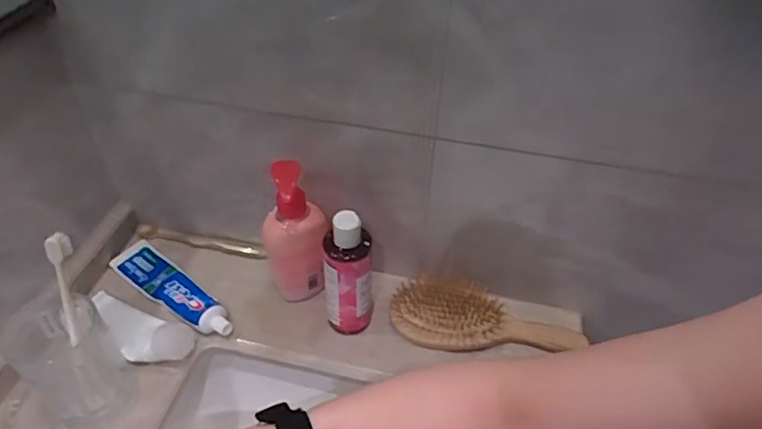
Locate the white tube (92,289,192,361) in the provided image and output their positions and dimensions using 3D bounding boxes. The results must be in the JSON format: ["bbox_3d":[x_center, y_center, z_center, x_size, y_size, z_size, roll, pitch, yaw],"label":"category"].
[{"bbox_3d":[-0.274,0.124,0.603,0.140,0.032,0.054,23,46,22],"label":"white tube"}]

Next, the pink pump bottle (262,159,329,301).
[{"bbox_3d":[-0.095,0.021,0.607,0.068,0.183,0.052,-2,42,-5],"label":"pink pump bottle"}]

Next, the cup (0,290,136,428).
[{"bbox_3d":[-0.293,0.139,0.520,0.076,0.130,0.077,1,42,-1],"label":"cup"}]

